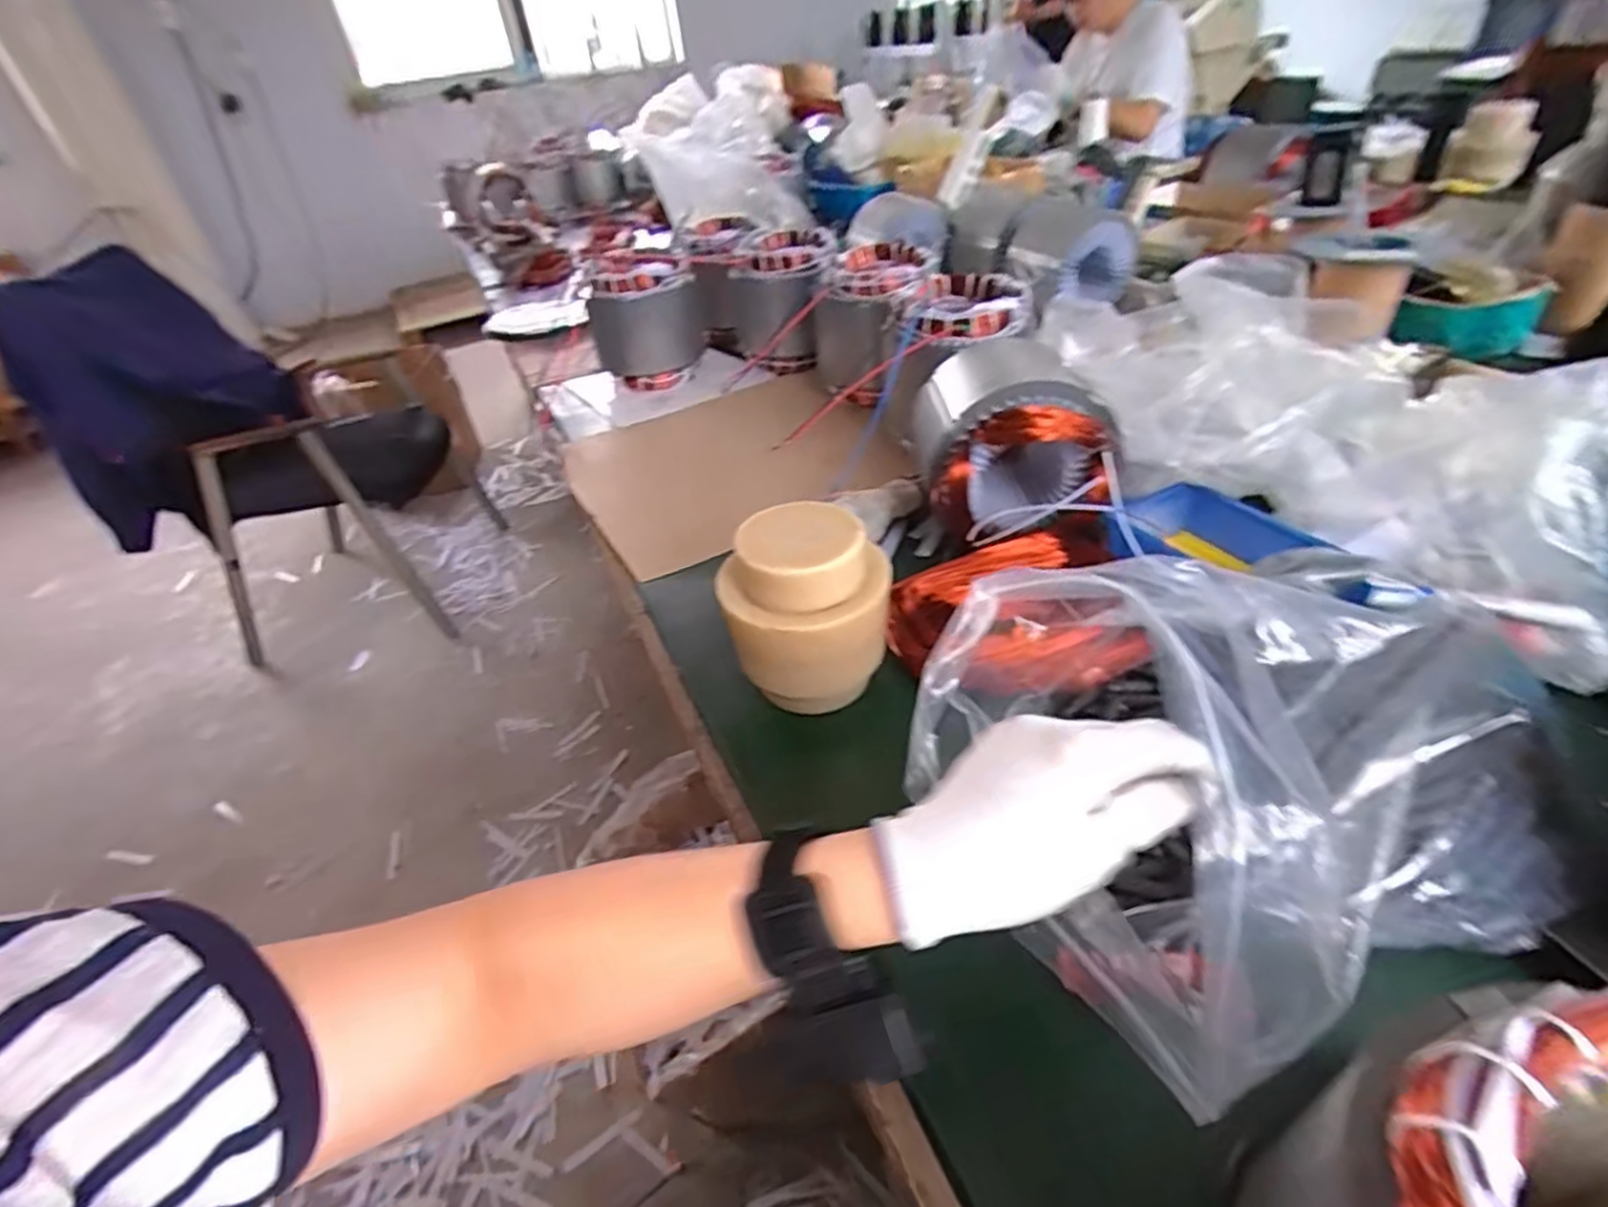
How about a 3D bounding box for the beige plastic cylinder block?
[{"bbox_3d":[0.003,0.010,0.507,0.107,0.136,0.093,-5,39,3],"label":"beige plastic cylinder block"}]

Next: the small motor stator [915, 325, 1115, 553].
[{"bbox_3d":[0.169,-0.136,0.628,0.141,0.144,0.137,-6,39,2],"label":"small motor stator"}]

